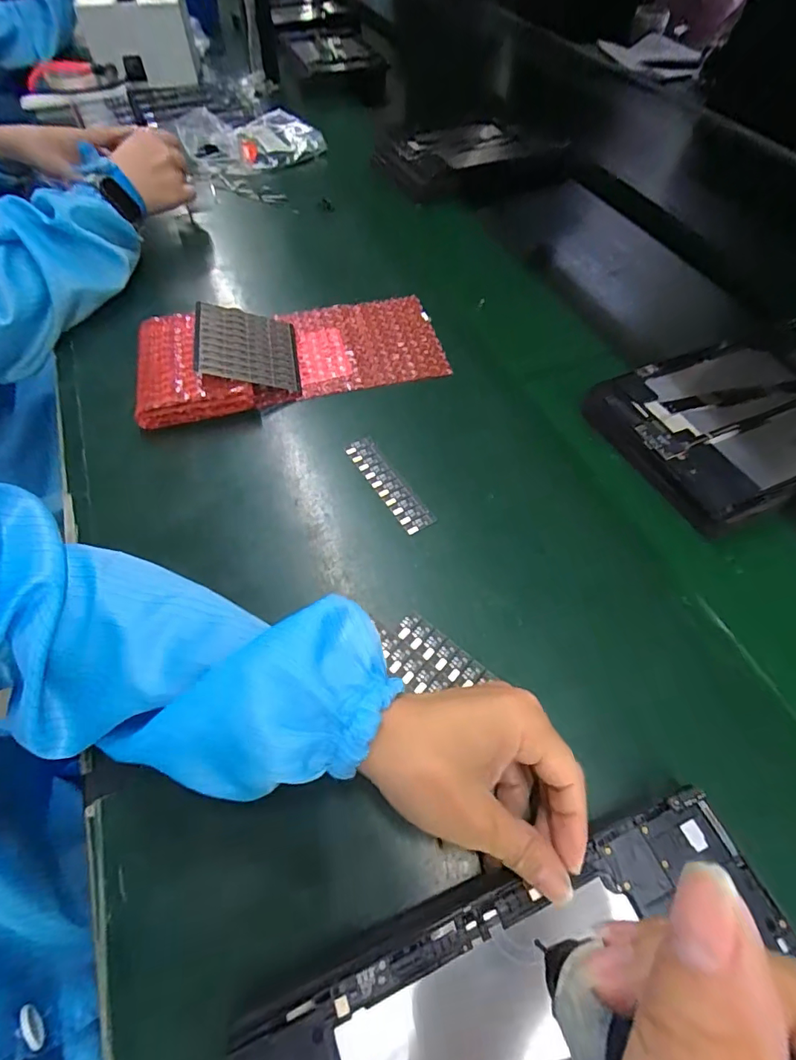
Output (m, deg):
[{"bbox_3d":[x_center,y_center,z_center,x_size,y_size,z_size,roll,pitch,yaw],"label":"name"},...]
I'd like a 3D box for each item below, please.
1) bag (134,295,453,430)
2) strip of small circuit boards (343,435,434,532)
[{"bbox_3d":[-0.096,-0.168,0.447,0.268,0.035,0.116,-13,58,-9],"label":"bag"},{"bbox_3d":[-0.008,-0.037,0.377,0.023,0.004,0.095,-27,61,-17],"label":"strip of small circuit boards"}]

